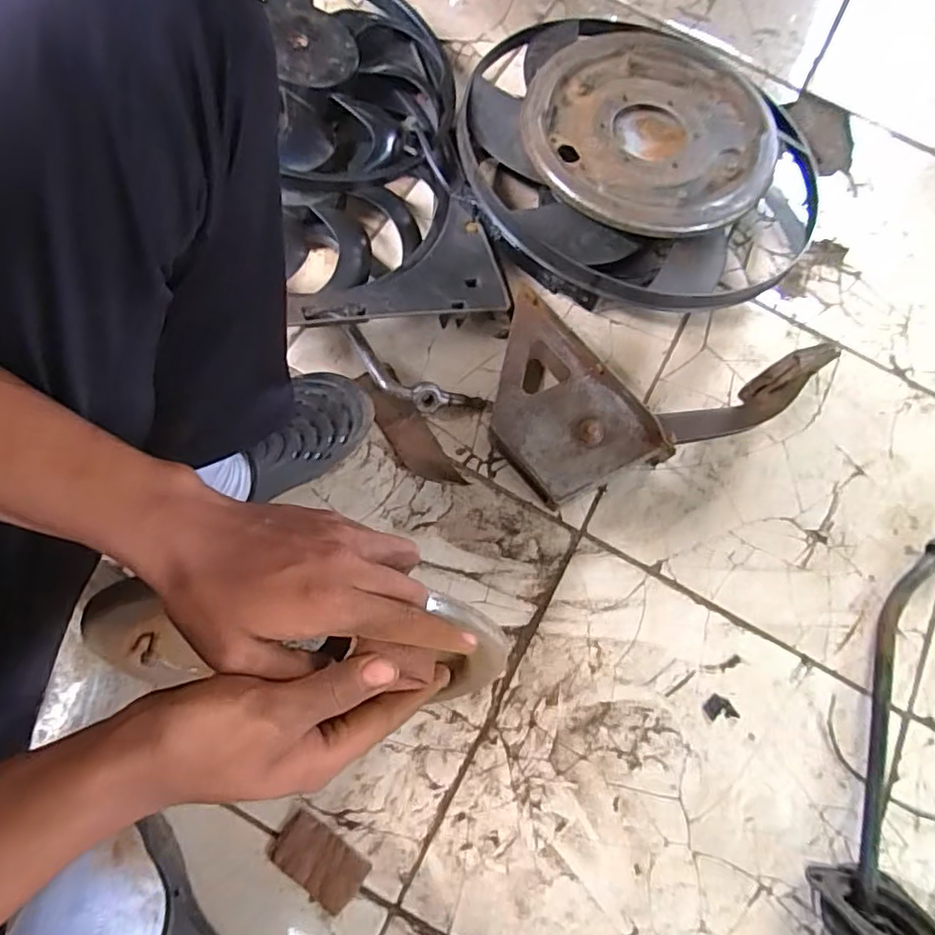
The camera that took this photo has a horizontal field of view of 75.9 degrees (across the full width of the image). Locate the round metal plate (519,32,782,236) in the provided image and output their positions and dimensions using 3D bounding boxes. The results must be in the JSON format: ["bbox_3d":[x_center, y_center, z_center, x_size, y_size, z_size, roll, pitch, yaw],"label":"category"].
[{"bbox_3d":[0.219,-0.401,0.713,0.286,0.027,0.289,2,72,-5],"label":"round metal plate"}]

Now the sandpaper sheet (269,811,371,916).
[{"bbox_3d":[-0.138,0.368,0.559,0.086,0.008,0.050,36,72,6],"label":"sandpaper sheet"}]

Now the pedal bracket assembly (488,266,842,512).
[{"bbox_3d":[0.183,-0.114,0.690,0.343,0.109,0.234,-21,74,-10],"label":"pedal bracket assembly"}]

